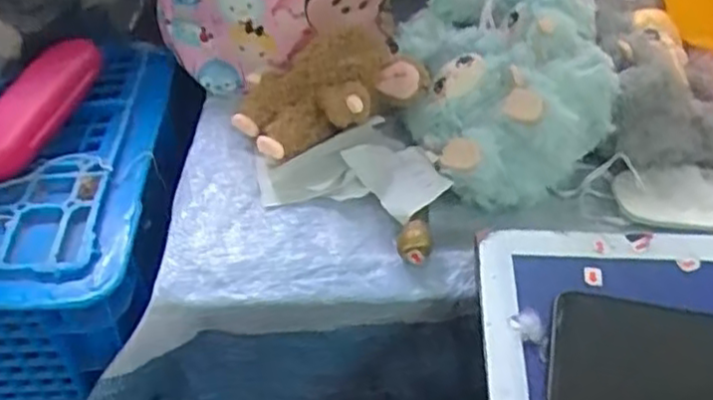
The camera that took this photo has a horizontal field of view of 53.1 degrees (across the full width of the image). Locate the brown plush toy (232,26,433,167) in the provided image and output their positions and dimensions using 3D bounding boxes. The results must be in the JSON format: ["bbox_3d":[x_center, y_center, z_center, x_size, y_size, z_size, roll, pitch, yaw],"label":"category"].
[{"bbox_3d":[-0.023,-0.086,0.531,0.139,0.066,0.085,-14,45,-12],"label":"brown plush toy"}]

